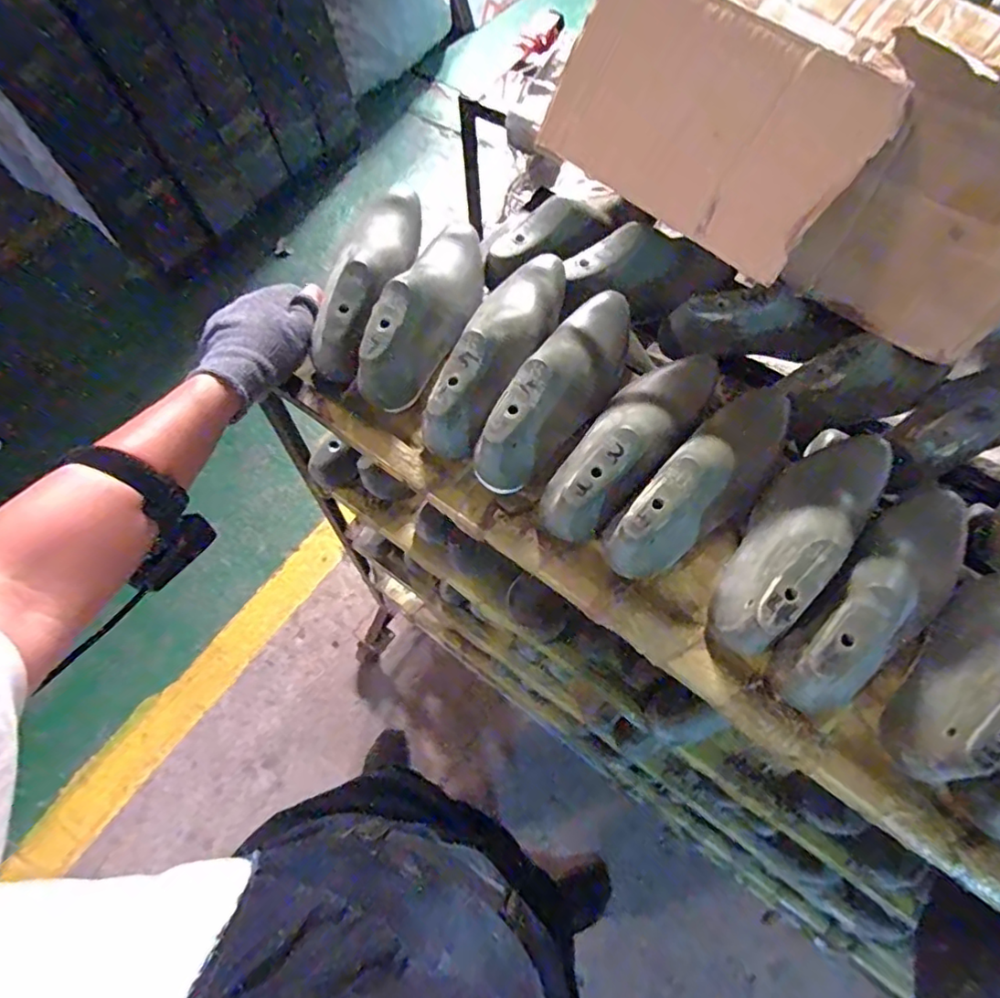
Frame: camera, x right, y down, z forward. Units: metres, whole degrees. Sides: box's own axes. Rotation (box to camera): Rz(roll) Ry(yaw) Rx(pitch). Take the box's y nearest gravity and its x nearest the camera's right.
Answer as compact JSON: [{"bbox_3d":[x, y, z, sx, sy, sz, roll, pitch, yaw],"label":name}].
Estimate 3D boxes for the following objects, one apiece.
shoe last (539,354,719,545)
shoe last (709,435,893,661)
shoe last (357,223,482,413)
[{"bbox_3d":[0.118,-0.064,0.491,0.072,0.073,0.243,34,69,15],"label":"shoe last"},{"bbox_3d":[0.248,0.024,0.466,0.071,0.081,0.243,38,57,16],"label":"shoe last"},{"bbox_3d":[-0.063,-0.192,0.545,0.067,0.075,0.235,11,65,5],"label":"shoe last"}]

